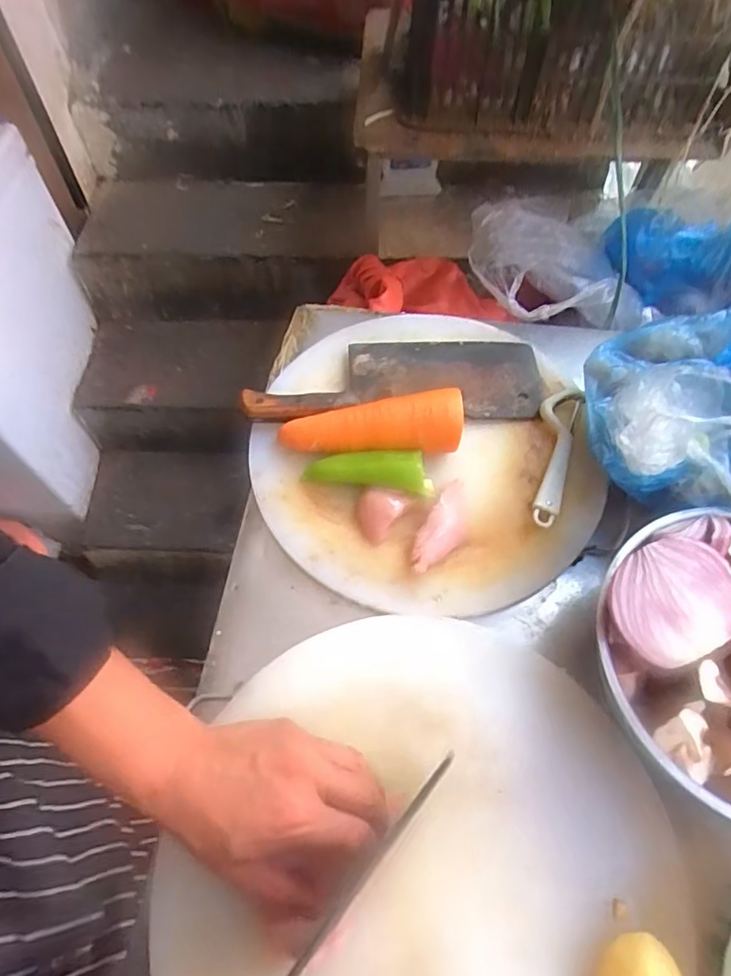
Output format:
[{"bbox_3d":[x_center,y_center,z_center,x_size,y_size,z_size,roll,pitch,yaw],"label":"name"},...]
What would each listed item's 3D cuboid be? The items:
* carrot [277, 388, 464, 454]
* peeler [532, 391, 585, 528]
[{"bbox_3d":[0.006,-0.053,0.570,0.183,0.054,0.055,-7,60,-3],"label":"carrot"},{"bbox_3d":[0.188,-0.037,0.574,0.040,0.025,0.170,18,62,11],"label":"peeler"}]

